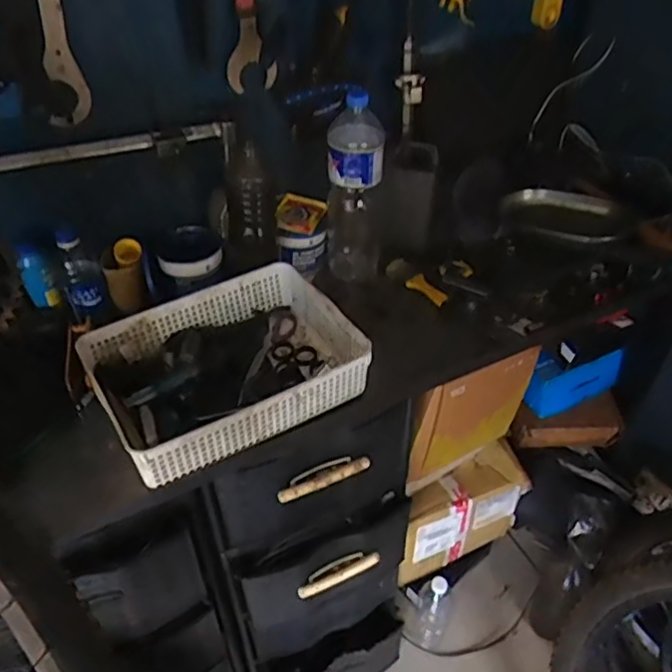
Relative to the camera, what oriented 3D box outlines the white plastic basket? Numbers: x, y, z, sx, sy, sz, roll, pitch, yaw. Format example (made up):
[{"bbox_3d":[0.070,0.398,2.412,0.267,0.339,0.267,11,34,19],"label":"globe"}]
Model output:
[{"bbox_3d":[-0.149,0.041,0.846,0.327,0.086,0.249,-24,47,-24],"label":"white plastic basket"}]

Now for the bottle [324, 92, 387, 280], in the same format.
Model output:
[{"bbox_3d":[0.032,-0.223,1.006,0.091,0.318,0.094,3,42,3],"label":"bottle"}]

